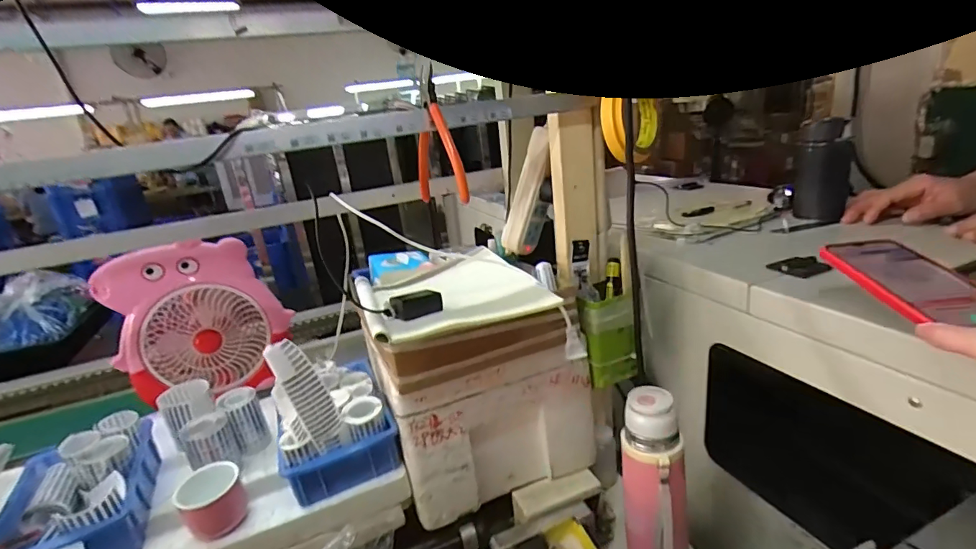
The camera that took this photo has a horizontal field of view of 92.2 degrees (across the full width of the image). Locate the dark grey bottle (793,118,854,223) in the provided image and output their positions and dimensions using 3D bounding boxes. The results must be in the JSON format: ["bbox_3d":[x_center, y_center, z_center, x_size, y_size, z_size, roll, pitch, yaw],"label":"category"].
[{"bbox_3d":[0.533,-0.166,0.745,0.068,0.149,0.060,12,27,42],"label":"dark grey bottle"}]

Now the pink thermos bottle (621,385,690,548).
[{"bbox_3d":[0.182,0.242,0.512,0.069,0.229,0.063,0,21,17],"label":"pink thermos bottle"}]

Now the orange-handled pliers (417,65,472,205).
[{"bbox_3d":[-0.057,-0.144,0.500,0.030,0.134,0.113,-12,20,-16],"label":"orange-handled pliers"}]

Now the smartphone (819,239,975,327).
[{"bbox_3d":[0.367,0.004,0.409,0.078,0.010,0.135,-7,29,-1],"label":"smartphone"}]

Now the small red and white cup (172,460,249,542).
[{"bbox_3d":[-0.306,0.246,0.521,0.061,0.062,0.067,-17,22,-27],"label":"small red and white cup"}]

